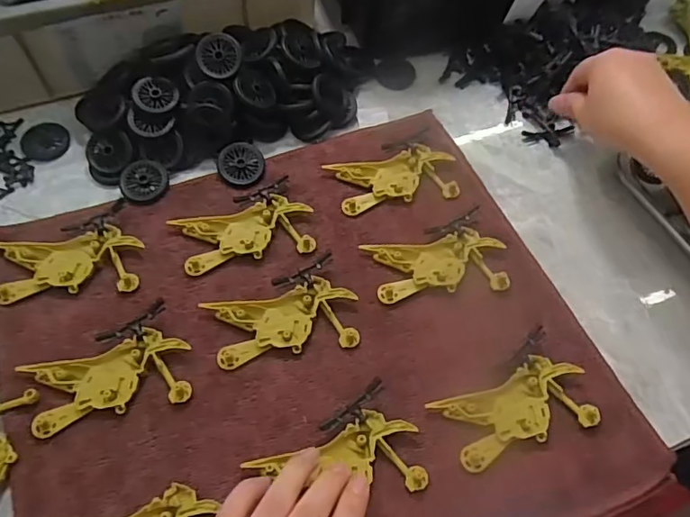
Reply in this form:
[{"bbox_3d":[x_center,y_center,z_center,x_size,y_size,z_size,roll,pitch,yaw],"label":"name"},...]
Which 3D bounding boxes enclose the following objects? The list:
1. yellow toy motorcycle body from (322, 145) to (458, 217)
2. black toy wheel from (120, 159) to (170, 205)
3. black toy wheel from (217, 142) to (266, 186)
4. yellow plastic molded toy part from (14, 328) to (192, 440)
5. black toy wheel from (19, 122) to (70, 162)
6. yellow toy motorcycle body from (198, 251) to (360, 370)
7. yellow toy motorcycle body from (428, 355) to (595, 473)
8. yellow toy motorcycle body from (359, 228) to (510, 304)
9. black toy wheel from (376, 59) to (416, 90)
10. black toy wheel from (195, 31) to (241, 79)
[{"bbox_3d":[0.041,-0.066,0.444,0.100,0.008,0.050,-10,62,-8],"label":"yellow toy motorcycle body"},{"bbox_3d":[-0.162,-0.061,0.433,0.036,0.008,0.040,-4,61,-5],"label":"black toy wheel"},{"bbox_3d":[-0.086,-0.078,0.445,0.038,0.009,0.038,2,78,-9],"label":"black toy wheel"},{"bbox_3d":[-0.155,0.080,0.353,0.099,0.010,0.051,-13,62,-10],"label":"yellow plastic molded toy part"},{"bbox_3d":[-0.257,-0.101,0.456,0.040,0.004,0.038,1,61,-2],"label":"black toy wheel"},{"bbox_3d":[-0.044,0.038,0.380,0.099,0.014,0.062,-11,62,-9],"label":"yellow toy motorcycle body"},{"bbox_3d":[0.113,0.100,0.354,0.099,0.009,0.050,-16,63,-11],"label":"yellow toy motorcycle body"},{"bbox_3d":[0.071,0.005,0.405,0.099,0.009,0.050,-7,62,-7],"label":"yellow toy motorcycle body"},{"bbox_3d":[0.049,-0.179,0.516,0.037,0.007,0.039,1,61,-2],"label":"black toy wheel"},{"bbox_3d":[-0.103,-0.166,0.438,0.036,0.008,0.036,0,93,-7],"label":"black toy wheel"}]

